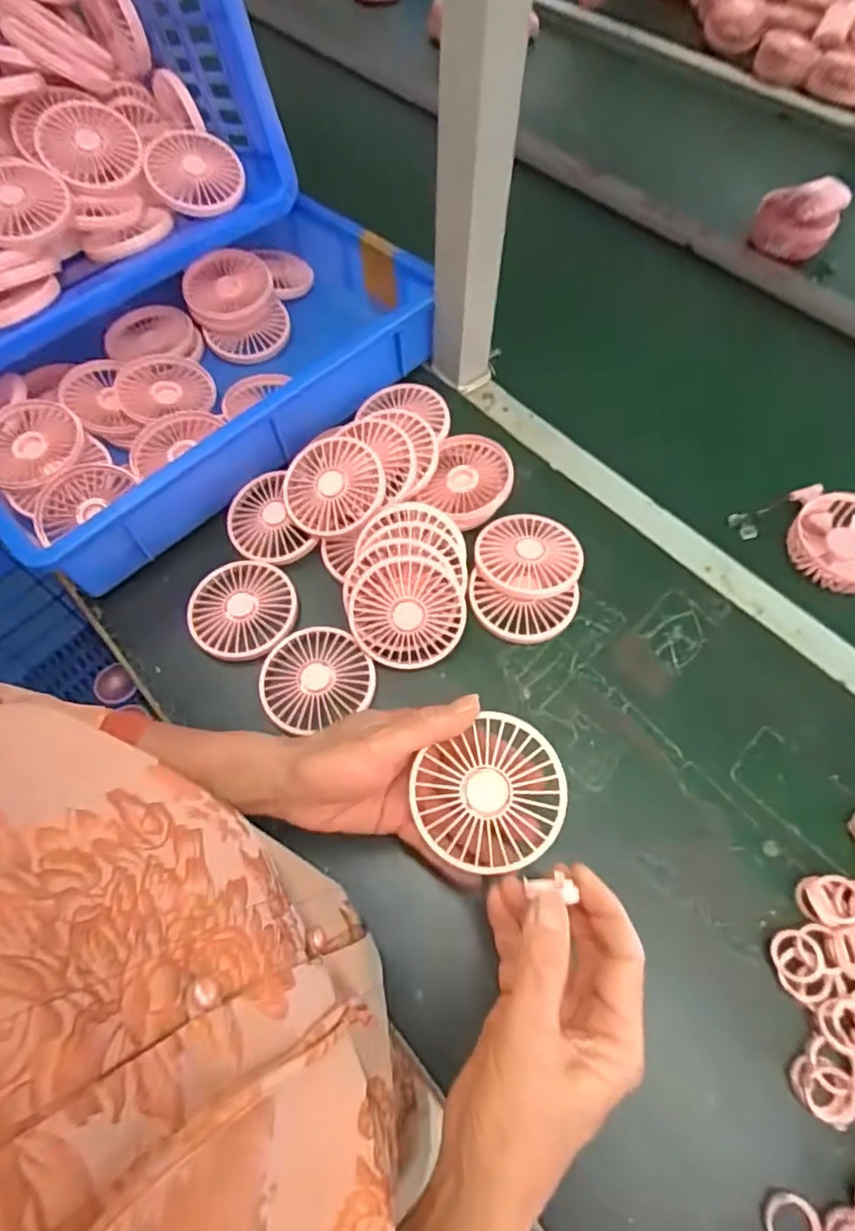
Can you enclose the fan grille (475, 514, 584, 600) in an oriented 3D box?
[{"bbox_3d":[0.085,-0.048,0.500,0.085,0.021,0.083,1,63,1],"label":"fan grille"}]

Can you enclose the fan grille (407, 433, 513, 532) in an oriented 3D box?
[{"bbox_3d":[0.036,-0.121,0.528,0.075,0.020,0.089,17,64,9],"label":"fan grille"}]

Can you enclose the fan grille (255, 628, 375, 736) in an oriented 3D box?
[{"bbox_3d":[-0.087,0.047,0.460,0.084,0.009,0.078,-19,64,-9],"label":"fan grille"}]

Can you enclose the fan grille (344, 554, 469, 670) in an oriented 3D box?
[{"bbox_3d":[-0.016,-0.001,0.454,0.085,0.016,0.085,0,107,0],"label":"fan grille"}]

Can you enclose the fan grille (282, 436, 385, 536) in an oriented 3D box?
[{"bbox_3d":[-0.080,-0.110,0.505,0.087,0.018,0.082,-1,87,13],"label":"fan grille"}]

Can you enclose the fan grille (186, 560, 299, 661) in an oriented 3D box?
[{"bbox_3d":[-0.151,-0.005,0.490,0.084,0.012,0.083,0,62,1],"label":"fan grille"}]

